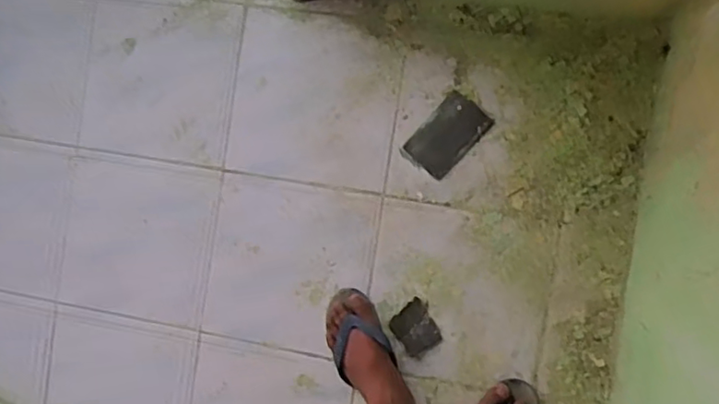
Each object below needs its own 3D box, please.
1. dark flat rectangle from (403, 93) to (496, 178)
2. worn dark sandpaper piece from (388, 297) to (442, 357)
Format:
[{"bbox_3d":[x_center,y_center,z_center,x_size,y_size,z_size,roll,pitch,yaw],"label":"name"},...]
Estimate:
[{"bbox_3d":[0.152,-0.114,1.057,0.090,0.004,0.143,42,96,4],"label":"dark flat rectangle"},{"bbox_3d":[0.099,0.222,1.071,0.071,0.011,0.085,-32,88,7],"label":"worn dark sandpaper piece"}]

